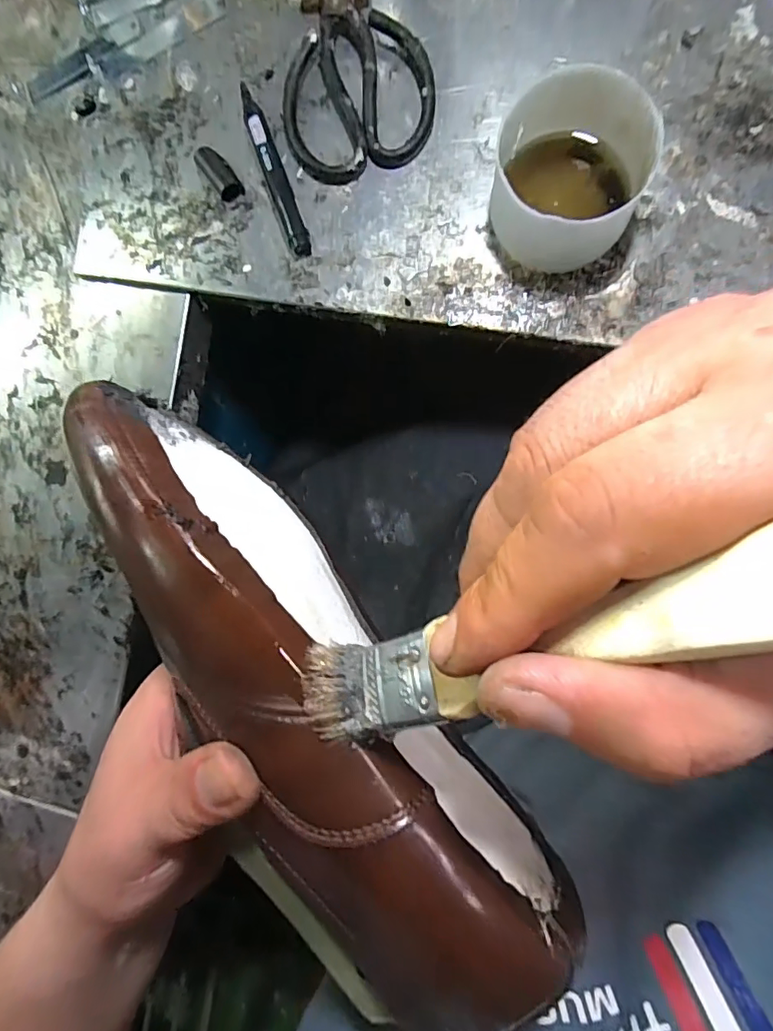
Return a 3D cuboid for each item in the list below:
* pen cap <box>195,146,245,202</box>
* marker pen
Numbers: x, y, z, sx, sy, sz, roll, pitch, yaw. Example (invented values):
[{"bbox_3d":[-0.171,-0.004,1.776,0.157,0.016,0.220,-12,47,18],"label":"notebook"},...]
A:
[{"bbox_3d":[-0.121,-0.249,0.374,0.018,0.016,0.040,-36,86,7],"label":"pen cap"},{"bbox_3d":[-0.081,-0.248,0.367,0.015,0.018,0.126,-21,88,8],"label":"marker pen"}]

